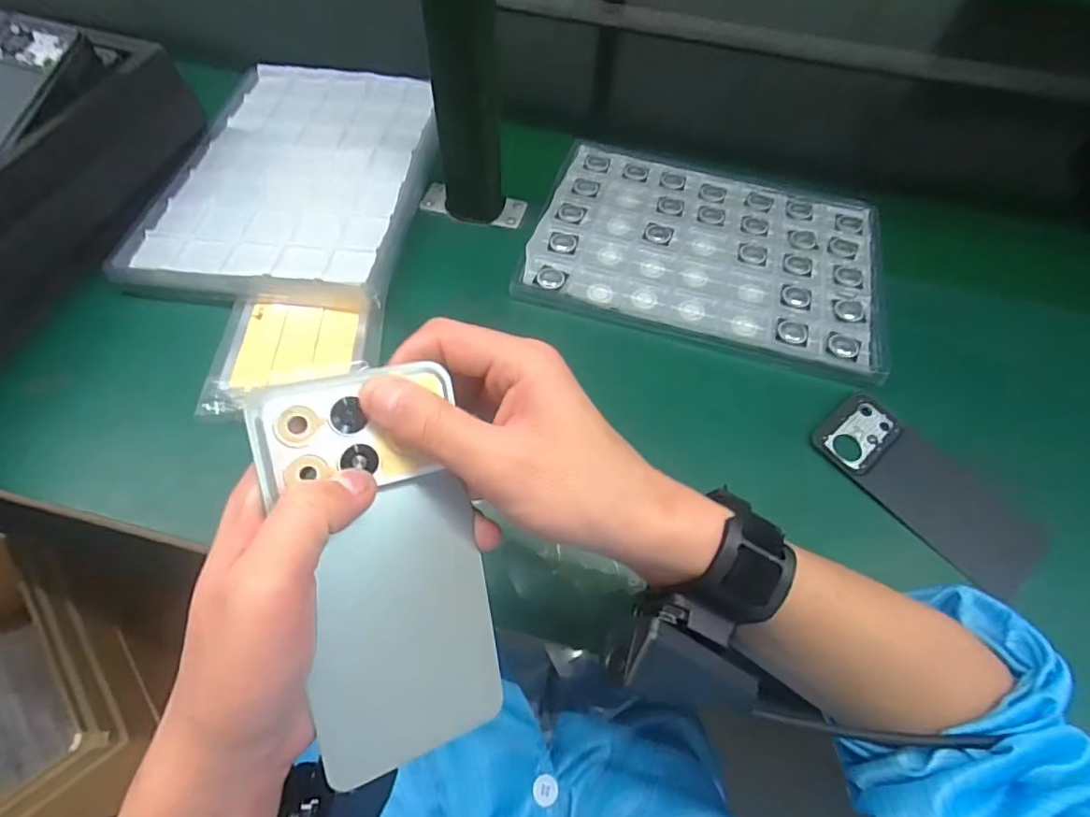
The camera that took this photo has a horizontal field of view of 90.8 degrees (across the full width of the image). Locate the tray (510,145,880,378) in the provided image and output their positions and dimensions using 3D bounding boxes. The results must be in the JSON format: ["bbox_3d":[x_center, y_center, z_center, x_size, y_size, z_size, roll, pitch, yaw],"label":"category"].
[{"bbox_3d":[0.152,-0.155,0.502,0.311,0.015,0.239,17,61,7],"label":"tray"}]

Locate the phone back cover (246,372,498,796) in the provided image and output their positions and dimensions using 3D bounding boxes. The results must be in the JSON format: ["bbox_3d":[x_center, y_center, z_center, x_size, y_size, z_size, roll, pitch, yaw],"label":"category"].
[{"bbox_3d":[-0.060,0.064,0.211,0.071,0.009,0.156,-12,102,-27],"label":"phone back cover"}]

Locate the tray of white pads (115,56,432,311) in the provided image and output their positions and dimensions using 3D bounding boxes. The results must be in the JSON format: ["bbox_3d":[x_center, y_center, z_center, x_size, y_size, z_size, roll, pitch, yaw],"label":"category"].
[{"bbox_3d":[-0.225,-0.225,0.511,0.216,0.028,0.310,7,60,1],"label":"tray of white pads"}]

